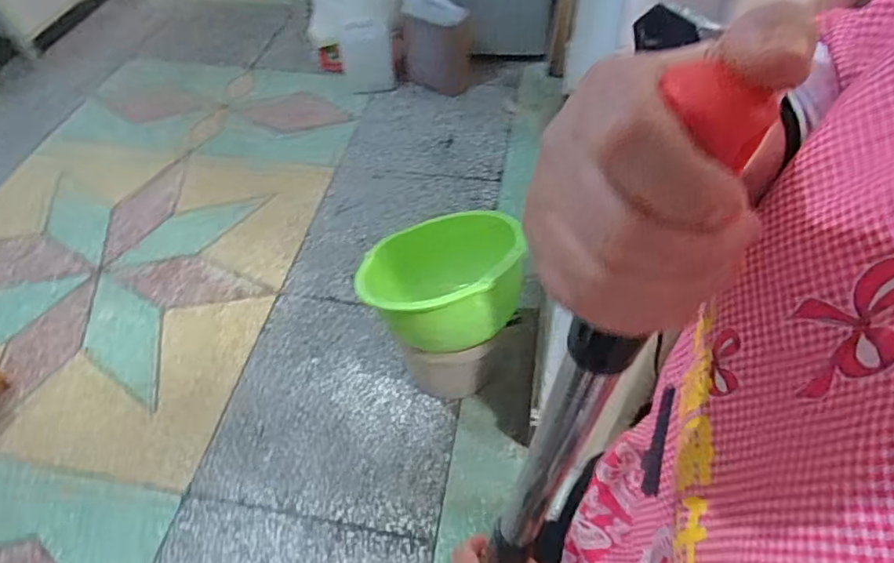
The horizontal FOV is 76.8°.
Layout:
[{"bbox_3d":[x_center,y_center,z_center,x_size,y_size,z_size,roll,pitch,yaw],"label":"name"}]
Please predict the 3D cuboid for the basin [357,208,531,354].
[{"bbox_3d":[-0.018,-0.001,1.201,0.347,0.178,0.309,-22,37,9],"label":"basin"}]

